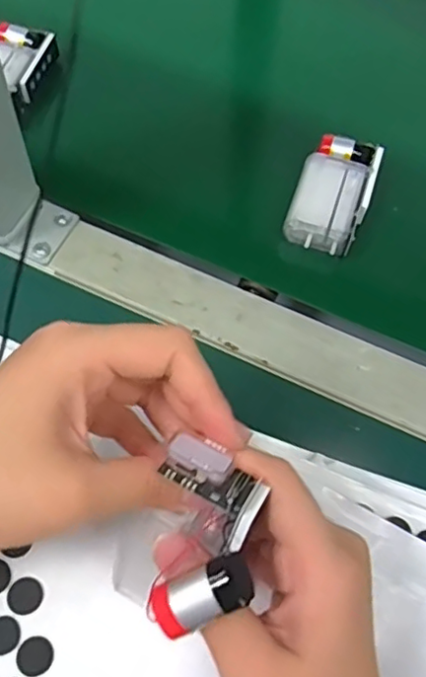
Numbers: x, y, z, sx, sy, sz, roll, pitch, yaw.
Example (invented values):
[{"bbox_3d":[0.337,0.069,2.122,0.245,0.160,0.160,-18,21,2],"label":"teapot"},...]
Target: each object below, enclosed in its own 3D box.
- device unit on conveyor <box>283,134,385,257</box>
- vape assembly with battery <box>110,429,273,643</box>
[{"bbox_3d":[0.074,-0.089,0.375,0.044,0.019,0.075,19,66,6],"label":"device unit on conveyor"},{"bbox_3d":[-0.006,0.065,0.199,0.044,0.024,0.053,30,67,13],"label":"vape assembly with battery"}]

